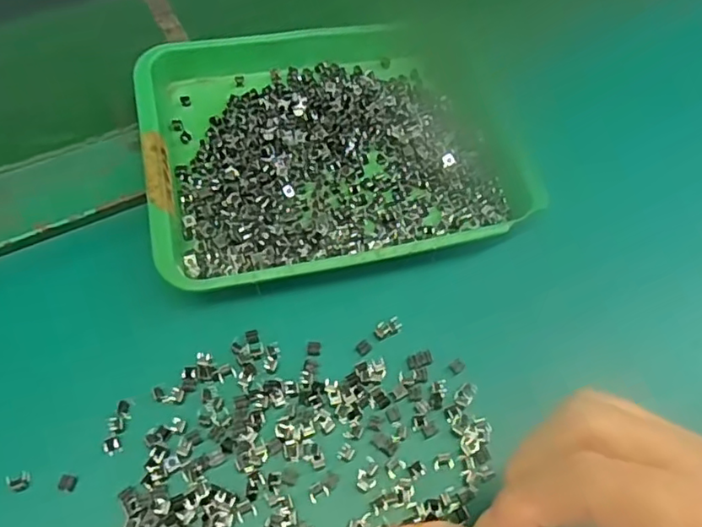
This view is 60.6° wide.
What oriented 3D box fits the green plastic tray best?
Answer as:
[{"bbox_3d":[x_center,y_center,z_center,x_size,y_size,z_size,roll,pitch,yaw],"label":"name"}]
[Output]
[{"bbox_3d":[-0.009,-0.076,0.360,0.218,0.029,0.176,-12,60,-11],"label":"green plastic tray"}]

